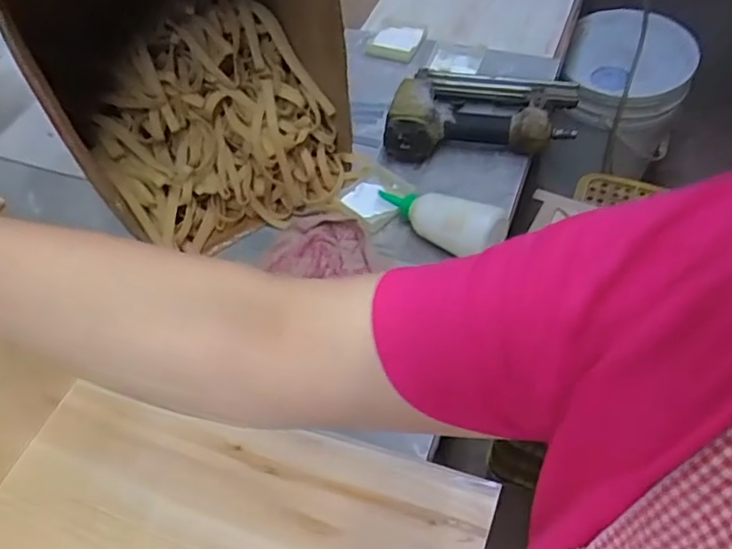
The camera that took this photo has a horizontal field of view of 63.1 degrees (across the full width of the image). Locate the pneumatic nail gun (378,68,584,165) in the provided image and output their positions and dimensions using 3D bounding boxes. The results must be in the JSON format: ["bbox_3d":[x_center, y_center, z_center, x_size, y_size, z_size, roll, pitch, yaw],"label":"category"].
[{"bbox_3d":[0.149,-0.211,0.752,0.224,0.058,0.172,9,57,12],"label":"pneumatic nail gun"}]

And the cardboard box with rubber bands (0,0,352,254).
[{"bbox_3d":[-0.199,-0.264,0.618,0.278,0.387,0.280,-28,57,-13],"label":"cardboard box with rubber bands"}]

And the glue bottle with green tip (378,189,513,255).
[{"bbox_3d":[0.077,-0.064,0.664,0.154,0.052,0.053,28,62,22],"label":"glue bottle with green tip"}]

